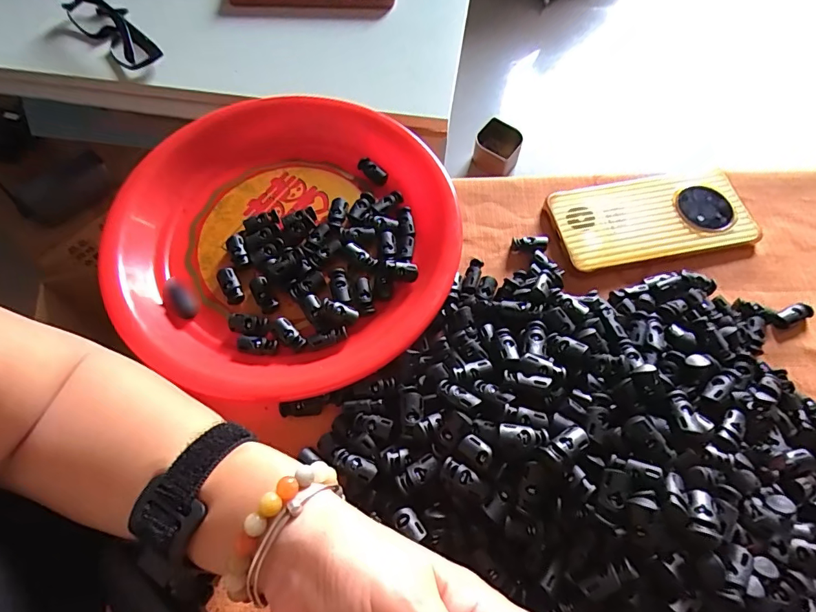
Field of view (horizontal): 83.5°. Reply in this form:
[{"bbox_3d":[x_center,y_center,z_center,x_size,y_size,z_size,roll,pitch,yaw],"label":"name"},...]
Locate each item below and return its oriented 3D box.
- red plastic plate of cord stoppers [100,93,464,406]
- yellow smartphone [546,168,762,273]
[{"bbox_3d":[-0.089,-0.056,0.346,0.245,0.034,0.245,0,65,0],"label":"red plastic plate of cord stoppers"},{"bbox_3d":[0.201,-0.073,0.377,0.165,0.009,0.077,-9,65,-4],"label":"yellow smartphone"}]

